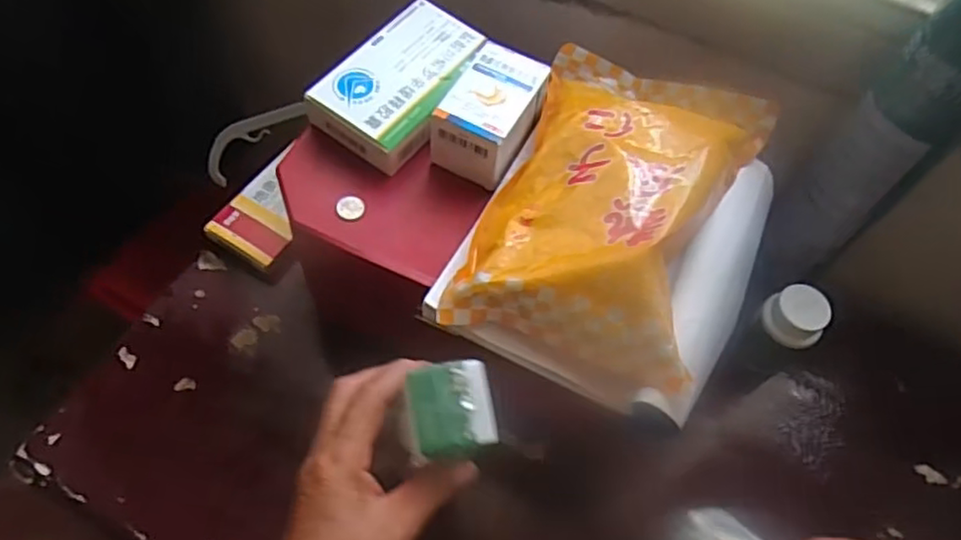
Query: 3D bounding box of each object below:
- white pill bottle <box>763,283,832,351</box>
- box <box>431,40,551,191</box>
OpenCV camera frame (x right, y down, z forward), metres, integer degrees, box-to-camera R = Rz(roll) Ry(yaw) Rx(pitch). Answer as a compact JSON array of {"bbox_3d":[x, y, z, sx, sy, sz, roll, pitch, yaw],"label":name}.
[{"bbox_3d":[0.241,0.035,0.508,0.037,0.029,0.043,-35,67,-23],"label":"white pill bottle"},{"bbox_3d":[0.008,-0.107,0.468,0.054,0.049,0.090,26,60,11],"label":"box"}]

